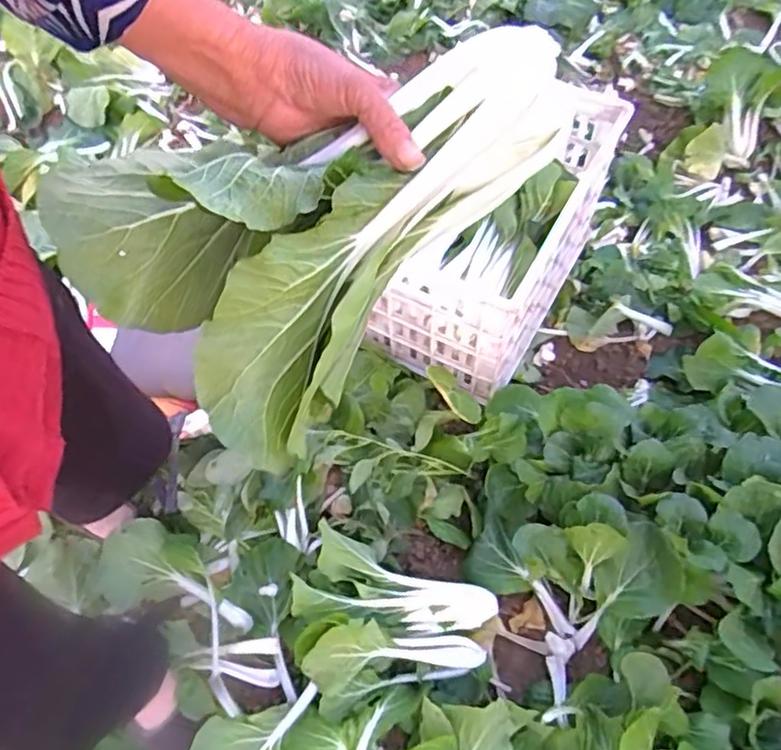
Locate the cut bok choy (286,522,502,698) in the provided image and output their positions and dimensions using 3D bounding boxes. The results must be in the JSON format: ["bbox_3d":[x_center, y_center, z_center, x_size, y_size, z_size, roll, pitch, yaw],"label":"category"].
[{"bbox_3d":[-0.005,0.346,0.892,0.278,0.086,0.199,22,63,5],"label":"cut bok choy"}]

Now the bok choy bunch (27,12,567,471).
[{"bbox_3d":[-0.055,-0.118,0.404,0.198,0.131,0.272,36,64,21],"label":"bok choy bunch"}]

